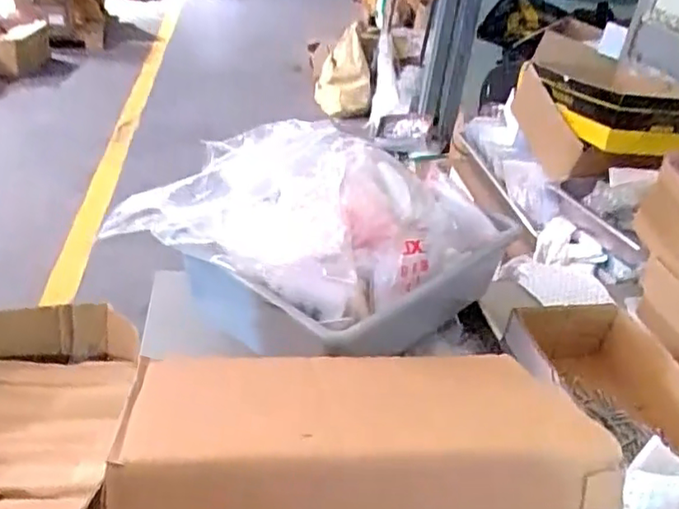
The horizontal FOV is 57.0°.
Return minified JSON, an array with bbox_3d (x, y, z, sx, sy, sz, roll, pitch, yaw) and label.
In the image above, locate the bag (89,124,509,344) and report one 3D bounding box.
[{"bbox_3d":[-0.018,-0.052,0.774,0.304,0.148,0.389,31,39,33],"label":"bag"}]

